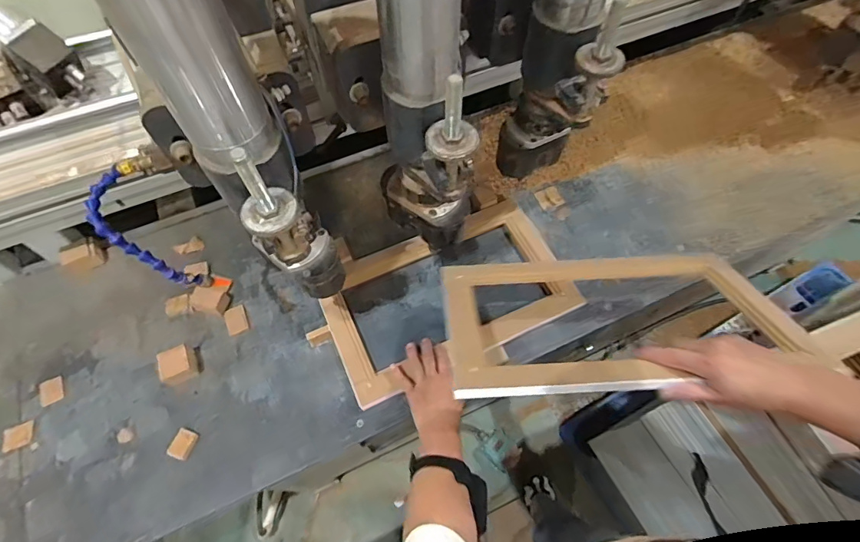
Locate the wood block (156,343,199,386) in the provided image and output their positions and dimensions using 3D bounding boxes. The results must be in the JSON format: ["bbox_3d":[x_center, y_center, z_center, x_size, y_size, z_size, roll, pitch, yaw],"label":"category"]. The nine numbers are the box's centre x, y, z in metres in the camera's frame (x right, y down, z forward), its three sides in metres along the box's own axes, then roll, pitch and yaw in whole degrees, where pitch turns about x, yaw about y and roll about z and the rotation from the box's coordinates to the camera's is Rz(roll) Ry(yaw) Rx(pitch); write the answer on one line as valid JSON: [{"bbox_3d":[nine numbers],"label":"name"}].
[{"bbox_3d":[-0.429,0.159,0.742,0.056,0.031,0.055,-25,65,-12],"label":"wood block"}]

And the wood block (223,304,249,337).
[{"bbox_3d":[-0.352,0.090,0.794,0.036,0.005,0.052,-22,65,-10],"label":"wood block"}]

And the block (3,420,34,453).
[{"bbox_3d":[-0.658,0.265,0.700,0.045,0.004,0.038,-19,67,-17],"label":"block"}]

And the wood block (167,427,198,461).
[{"bbox_3d":[-0.391,0.274,0.692,0.031,0.018,0.042,16,64,9],"label":"wood block"}]

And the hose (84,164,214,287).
[{"bbox_3d":[-0.342,-0.035,0.538,0.063,0.178,0.040,-44,32,-18],"label":"hose"}]

